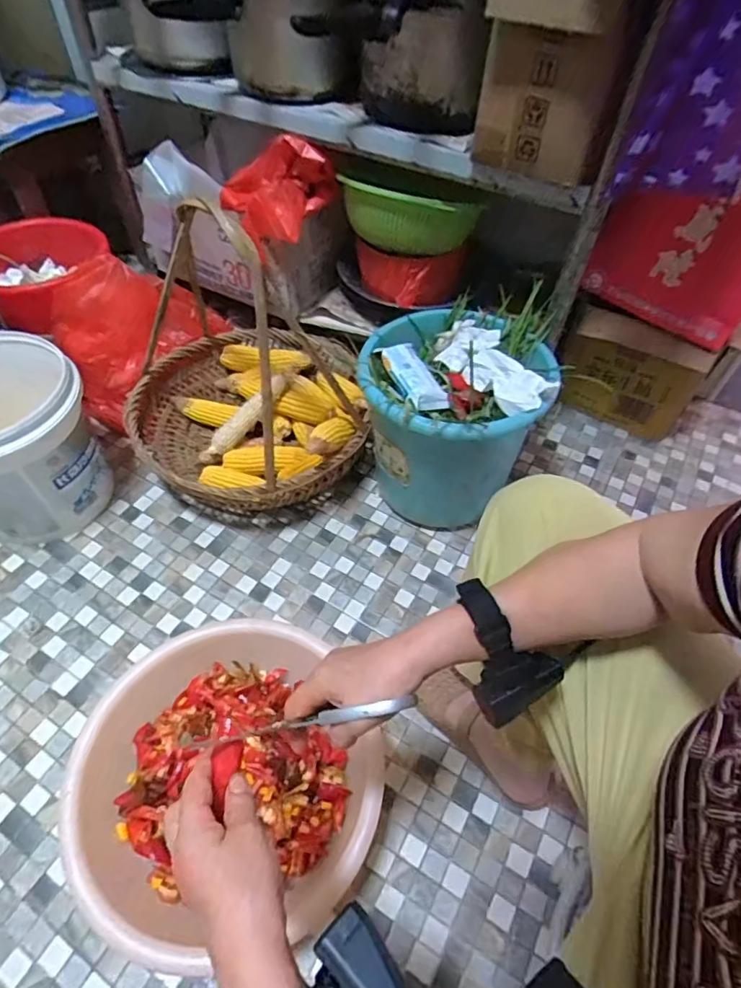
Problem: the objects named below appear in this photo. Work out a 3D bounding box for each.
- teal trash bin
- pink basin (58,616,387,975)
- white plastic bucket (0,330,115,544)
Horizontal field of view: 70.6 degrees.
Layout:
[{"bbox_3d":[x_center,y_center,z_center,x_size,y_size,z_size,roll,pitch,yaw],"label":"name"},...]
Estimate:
[{"bbox_3d":[0.131,-0.117,0.900,0.273,0.311,0.280,17,53,10],"label":"teal trash bin"},{"bbox_3d":[-0.184,0.343,0.646,0.314,0.113,0.321,1,52,-2],"label":"pink basin"},{"bbox_3d":[-0.576,-0.080,0.858,0.238,0.267,0.228,1,52,-2],"label":"white plastic bucket"}]

